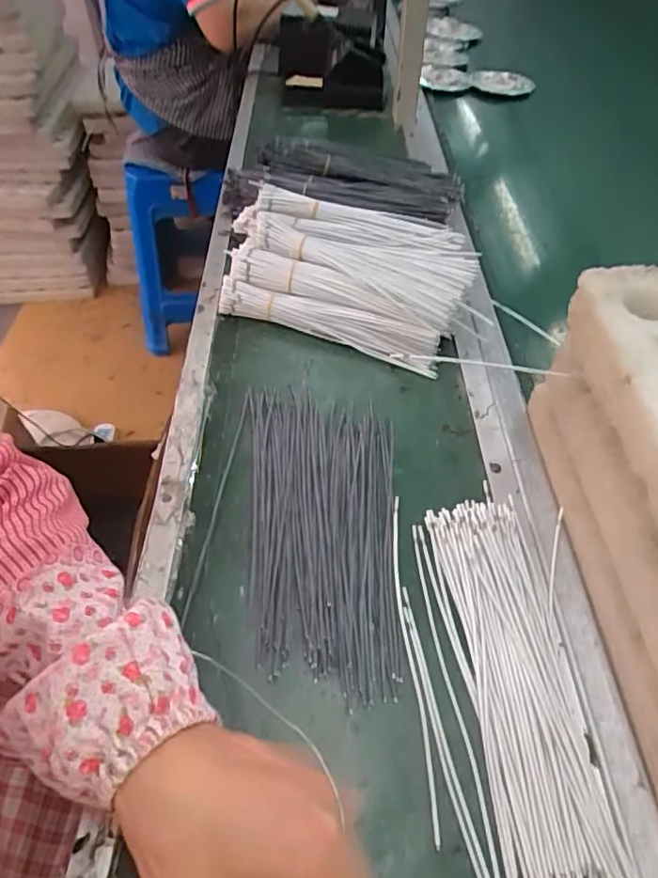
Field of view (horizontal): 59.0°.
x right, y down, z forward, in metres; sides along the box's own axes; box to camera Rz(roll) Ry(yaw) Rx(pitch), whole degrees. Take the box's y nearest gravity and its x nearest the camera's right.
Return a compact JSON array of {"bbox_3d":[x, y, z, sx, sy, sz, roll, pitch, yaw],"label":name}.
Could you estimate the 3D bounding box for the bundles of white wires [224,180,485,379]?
[{"bbox_3d":[0.014,-0.161,0.543,0.230,0.058,0.159,17,52,17],"label":"bundles of white wires"}]

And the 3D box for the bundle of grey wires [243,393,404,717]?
[{"bbox_3d":[-0.002,0.051,0.392,0.100,0.009,0.237,-5,49,-2],"label":"bundle of grey wires"}]

